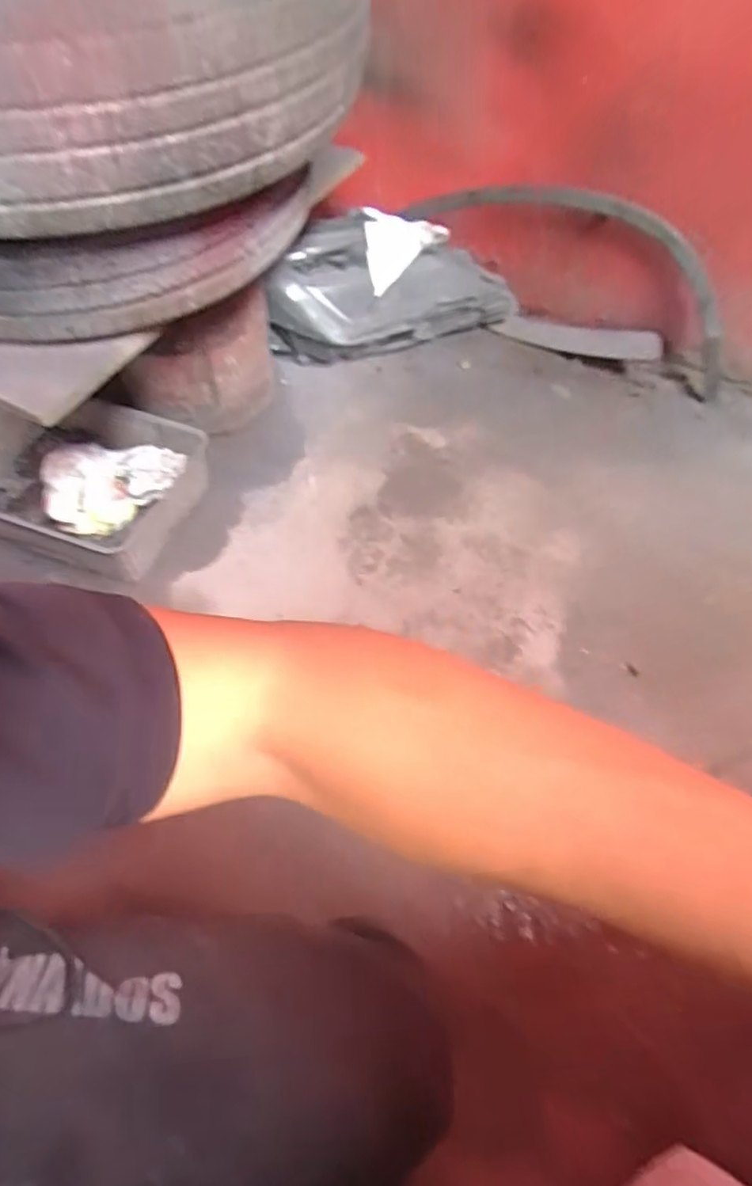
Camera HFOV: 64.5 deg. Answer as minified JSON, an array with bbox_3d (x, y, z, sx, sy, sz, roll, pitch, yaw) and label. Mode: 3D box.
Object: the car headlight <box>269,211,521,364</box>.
[{"bbox_3d":[0.031,-0.606,1.188,0.499,0.200,0.193,-12,58,-11],"label":"car headlight"}]

